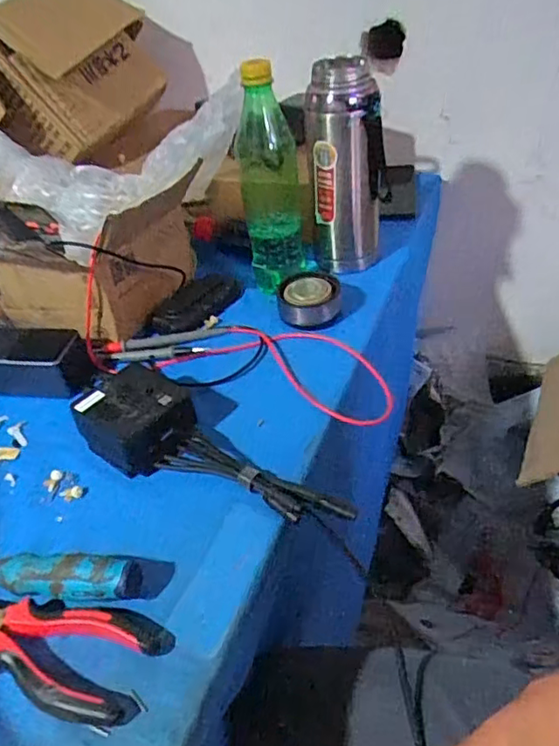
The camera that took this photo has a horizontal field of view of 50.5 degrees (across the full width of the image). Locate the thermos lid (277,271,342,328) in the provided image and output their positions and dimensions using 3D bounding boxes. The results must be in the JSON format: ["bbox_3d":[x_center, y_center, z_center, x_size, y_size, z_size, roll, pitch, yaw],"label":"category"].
[{"bbox_3d":[0.032,-0.082,0.641,0.066,0.033,0.059,-1,41,8],"label":"thermos lid"}]

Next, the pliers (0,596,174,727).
[{"bbox_3d":[-0.152,0.166,0.378,0.155,0.017,0.069,12,44,21],"label":"pliers"}]

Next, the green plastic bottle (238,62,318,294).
[{"bbox_3d":[-0.010,-0.212,0.638,0.063,0.230,0.077,-6,40,1],"label":"green plastic bottle"}]

